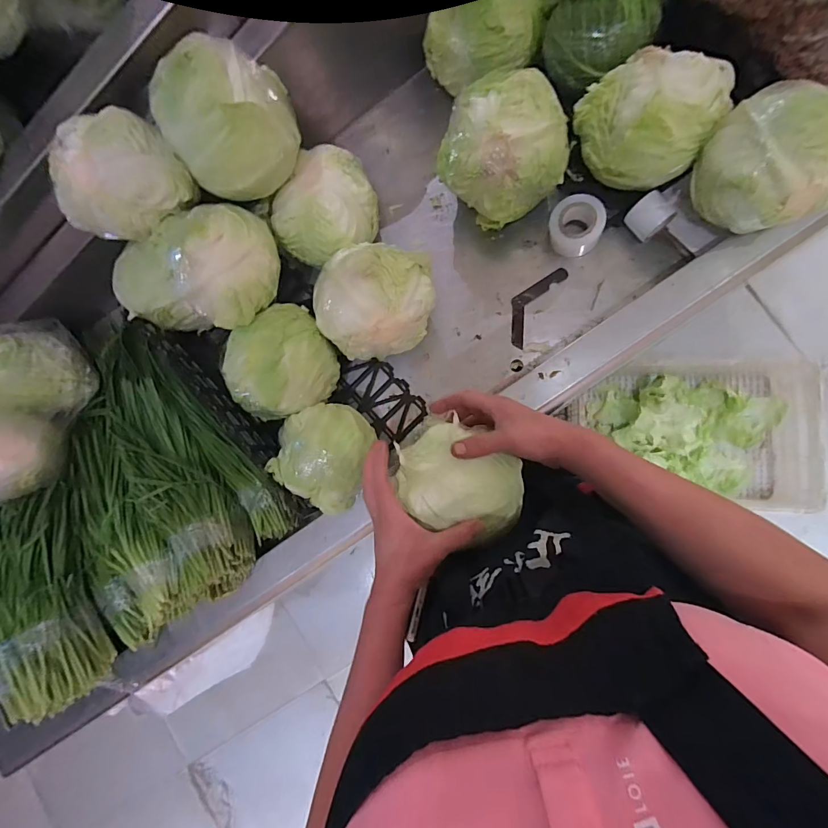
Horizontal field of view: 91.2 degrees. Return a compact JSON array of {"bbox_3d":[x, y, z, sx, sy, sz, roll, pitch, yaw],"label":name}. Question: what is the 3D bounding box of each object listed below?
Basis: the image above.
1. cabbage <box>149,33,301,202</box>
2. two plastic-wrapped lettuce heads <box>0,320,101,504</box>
[{"bbox_3d":[-0.202,-0.321,0.460,0.135,0.138,0.131,-1,87,9],"label":"cabbage"},{"bbox_3d":[-0.600,-0.009,0.587,0.179,0.121,0.258,3,87,9],"label":"two plastic-wrapped lettuce heads"}]

